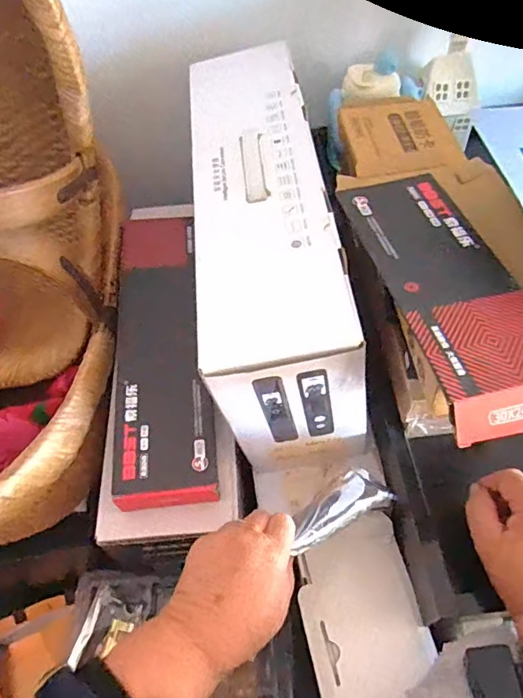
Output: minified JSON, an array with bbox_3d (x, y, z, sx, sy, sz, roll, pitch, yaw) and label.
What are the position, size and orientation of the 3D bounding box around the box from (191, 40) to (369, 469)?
[{"bbox_3d":[-0.002,-0.123,0.569,0.144,0.197,0.452,-9,56,-3],"label":"box"}]

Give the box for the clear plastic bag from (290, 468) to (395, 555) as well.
[{"bbox_3d":[0.070,0.149,0.459,0.102,0.041,0.049,-28,59,-15],"label":"clear plastic bag"}]

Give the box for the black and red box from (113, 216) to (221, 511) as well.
[{"bbox_3d":[-0.121,-0.005,0.596,0.102,0.063,0.389,-9,56,-3],"label":"black and red box"}]

